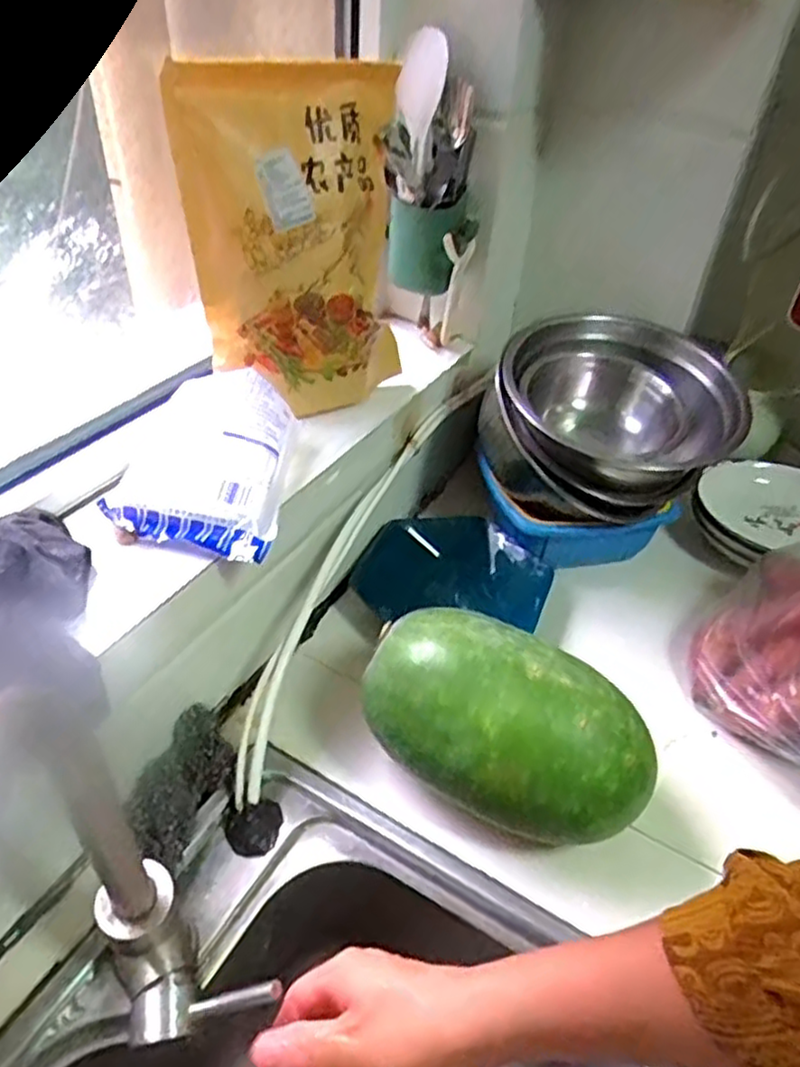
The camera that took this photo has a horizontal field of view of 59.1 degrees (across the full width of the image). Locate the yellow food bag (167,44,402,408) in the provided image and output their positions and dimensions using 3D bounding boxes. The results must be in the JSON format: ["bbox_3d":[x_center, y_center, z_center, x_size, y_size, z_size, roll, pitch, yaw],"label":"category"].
[{"bbox_3d":[-0.084,-0.250,0.629,0.202,0.288,0.053,-18,32,-23],"label":"yellow food bag"}]

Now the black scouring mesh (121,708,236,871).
[{"bbox_3d":[-0.175,0.205,0.564,0.062,0.052,0.127,17,42,13],"label":"black scouring mesh"}]

